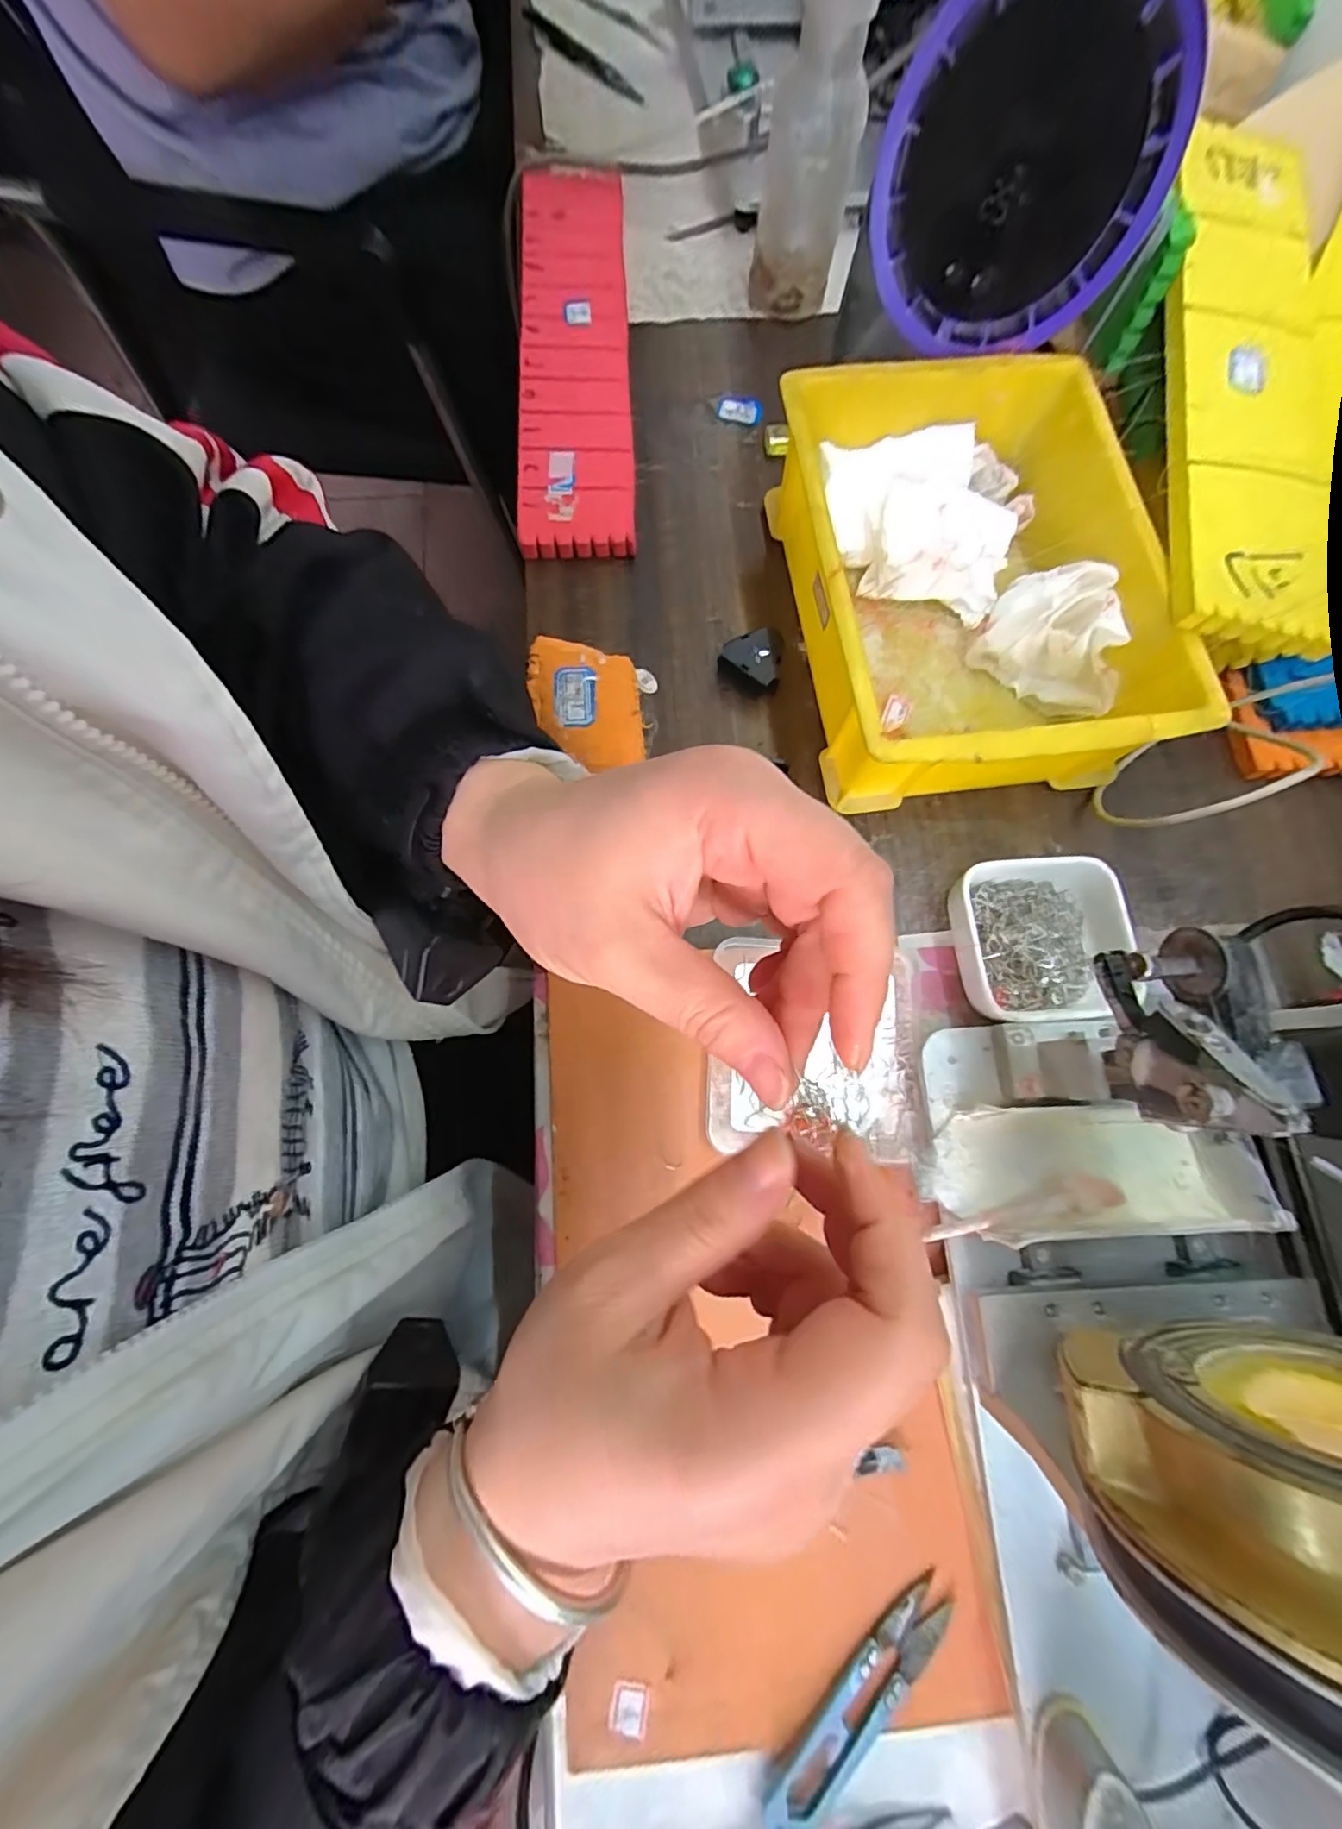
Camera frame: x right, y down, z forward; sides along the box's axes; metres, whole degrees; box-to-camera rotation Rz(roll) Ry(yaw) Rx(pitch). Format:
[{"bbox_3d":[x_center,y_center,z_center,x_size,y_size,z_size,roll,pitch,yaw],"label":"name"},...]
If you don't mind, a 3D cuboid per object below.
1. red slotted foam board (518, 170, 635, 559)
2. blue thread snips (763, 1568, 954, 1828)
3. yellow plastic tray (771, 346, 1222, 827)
[{"bbox_3d":[-0.067,-0.393,0.412,0.073,0.025,0.341,-2,75,-2],"label":"red slotted foam board"},{"bbox_3d":[0.076,0.315,0.232,0.099,0.009,0.025,-39,79,-11],"label":"blue thread snips"},{"bbox_3d":[0.161,-0.183,0.334,0.169,0.076,0.242,-8,75,-4],"label":"yellow plastic tray"}]

